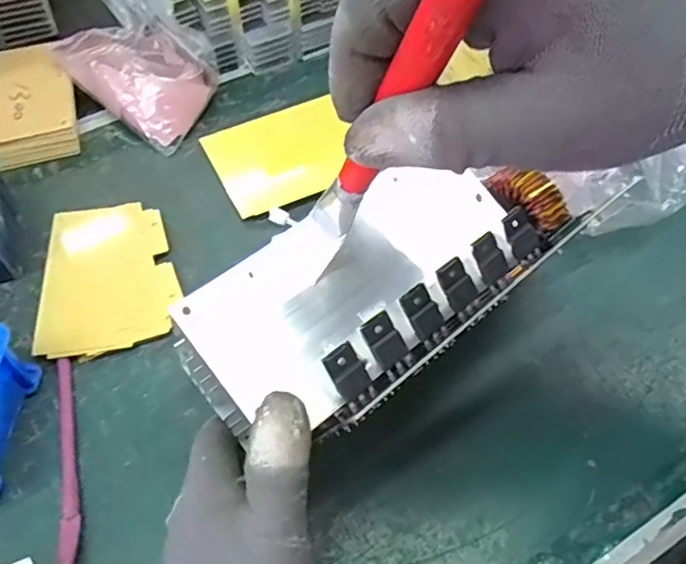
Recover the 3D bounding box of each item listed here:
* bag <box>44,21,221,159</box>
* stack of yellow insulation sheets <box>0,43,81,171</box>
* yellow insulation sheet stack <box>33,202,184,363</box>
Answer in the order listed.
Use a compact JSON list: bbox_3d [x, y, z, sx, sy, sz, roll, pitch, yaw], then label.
[{"bbox_3d":[-0.179,-0.184,0.499,0.135,0.043,0.091,28,61,16],"label":"bag"},{"bbox_3d":[-0.266,-0.155,0.490,0.066,0.025,0.125,-16,59,-11],"label":"stack of yellow insulation sheets"},{"bbox_3d":[-0.165,-0.007,0.406,0.089,0.010,0.124,-8,58,-6],"label":"yellow insulation sheet stack"}]

